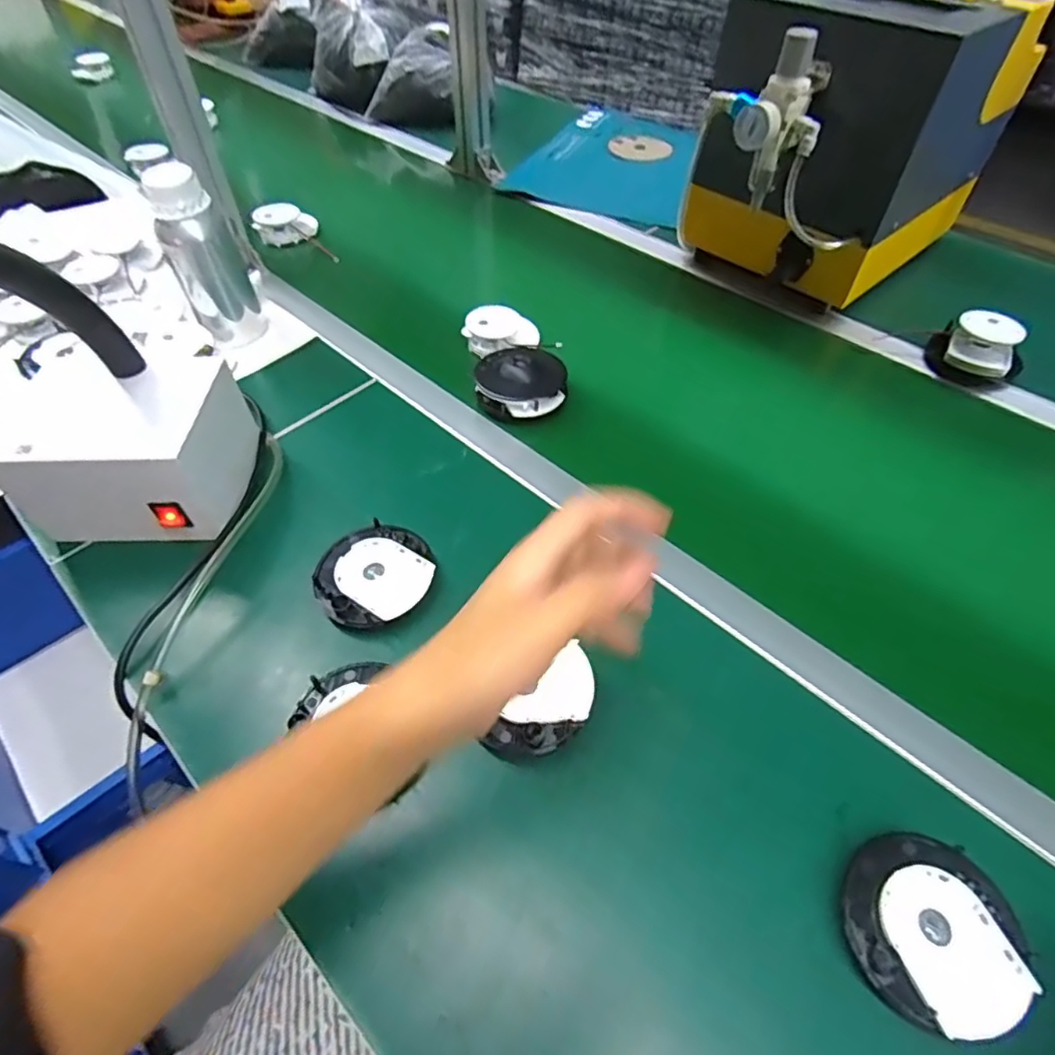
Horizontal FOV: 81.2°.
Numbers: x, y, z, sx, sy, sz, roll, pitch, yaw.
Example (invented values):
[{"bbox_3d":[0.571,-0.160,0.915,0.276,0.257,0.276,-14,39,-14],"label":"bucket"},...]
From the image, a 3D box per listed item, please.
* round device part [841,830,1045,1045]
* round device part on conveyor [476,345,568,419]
[{"bbox_3d":[0.229,0.227,0.346,0.092,0.017,0.092,-37,60,-27],"label":"round device part"},{"bbox_3d":[-0.010,-0.150,0.644,0.093,0.047,0.073,31,57,23],"label":"round device part on conveyor"}]

